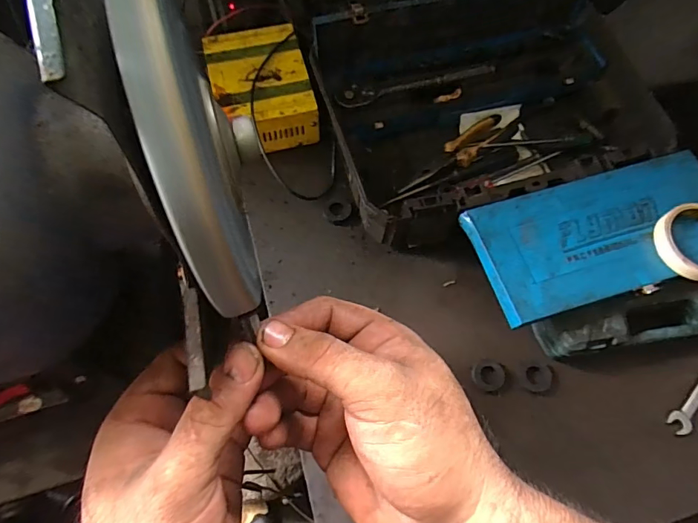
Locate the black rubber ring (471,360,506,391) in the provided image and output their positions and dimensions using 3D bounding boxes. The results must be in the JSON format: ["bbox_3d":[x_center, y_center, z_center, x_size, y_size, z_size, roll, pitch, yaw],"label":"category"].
[{"bbox_3d":[0.167,0.135,0.539,0.038,0.008,0.037,1,67,-2],"label":"black rubber ring"}]

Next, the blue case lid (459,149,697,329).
[{"bbox_3d":[0.304,-0.035,0.530,0.302,0.025,0.148,-14,68,-8],"label":"blue case lid"}]

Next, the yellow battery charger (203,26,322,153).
[{"bbox_3d":[-0.127,-0.250,0.655,0.133,0.066,0.187,-15,68,-8],"label":"yellow battery charger"}]

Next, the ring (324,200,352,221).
[{"bbox_3d":[-0.015,-0.071,0.620,0.037,0.004,0.032,-2,67,-2],"label":"ring"}]

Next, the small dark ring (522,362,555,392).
[{"bbox_3d":[0.228,0.139,0.539,0.039,0.006,0.034,0,67,-2],"label":"small dark ring"}]

